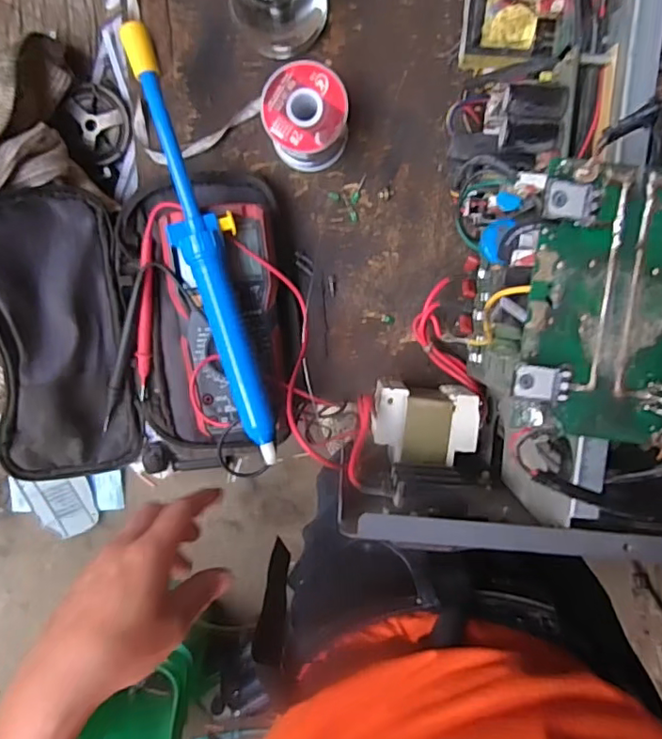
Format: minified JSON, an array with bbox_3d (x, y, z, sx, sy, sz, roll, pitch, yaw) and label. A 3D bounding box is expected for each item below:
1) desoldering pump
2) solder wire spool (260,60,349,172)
[{"bbox_3d":[-0.091,-0.088,0.423,0.041,0.029,0.322,-18,96,2],"label":"desoldering pump"},{"bbox_3d":[-0.019,-0.198,0.443,0.061,0.070,0.061,0,96,0],"label":"solder wire spool"}]

